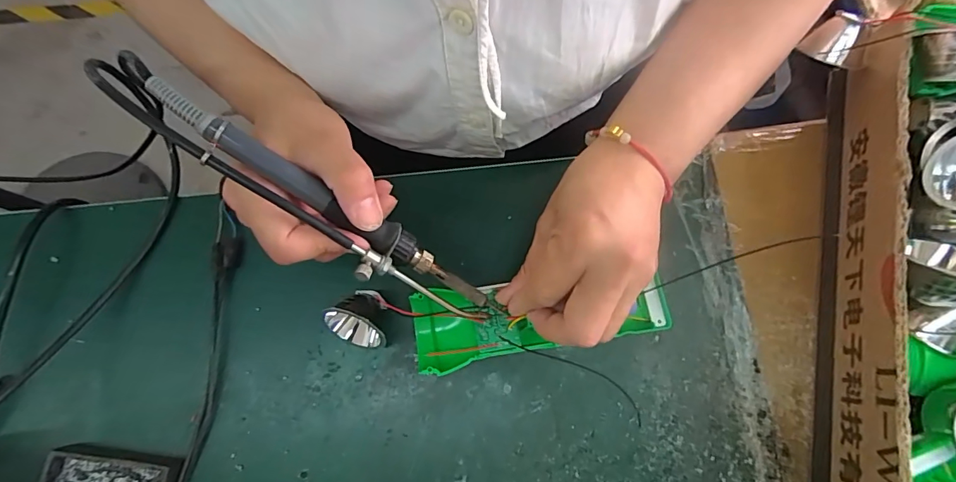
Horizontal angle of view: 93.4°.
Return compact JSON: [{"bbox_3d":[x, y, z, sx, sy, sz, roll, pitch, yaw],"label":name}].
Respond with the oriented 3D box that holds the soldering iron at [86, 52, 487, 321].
[{"bbox_3d":[-0.083,-0.017,0.228,0.212,0.019,0.031,35,74,-18],"label":"soldering iron"}]

